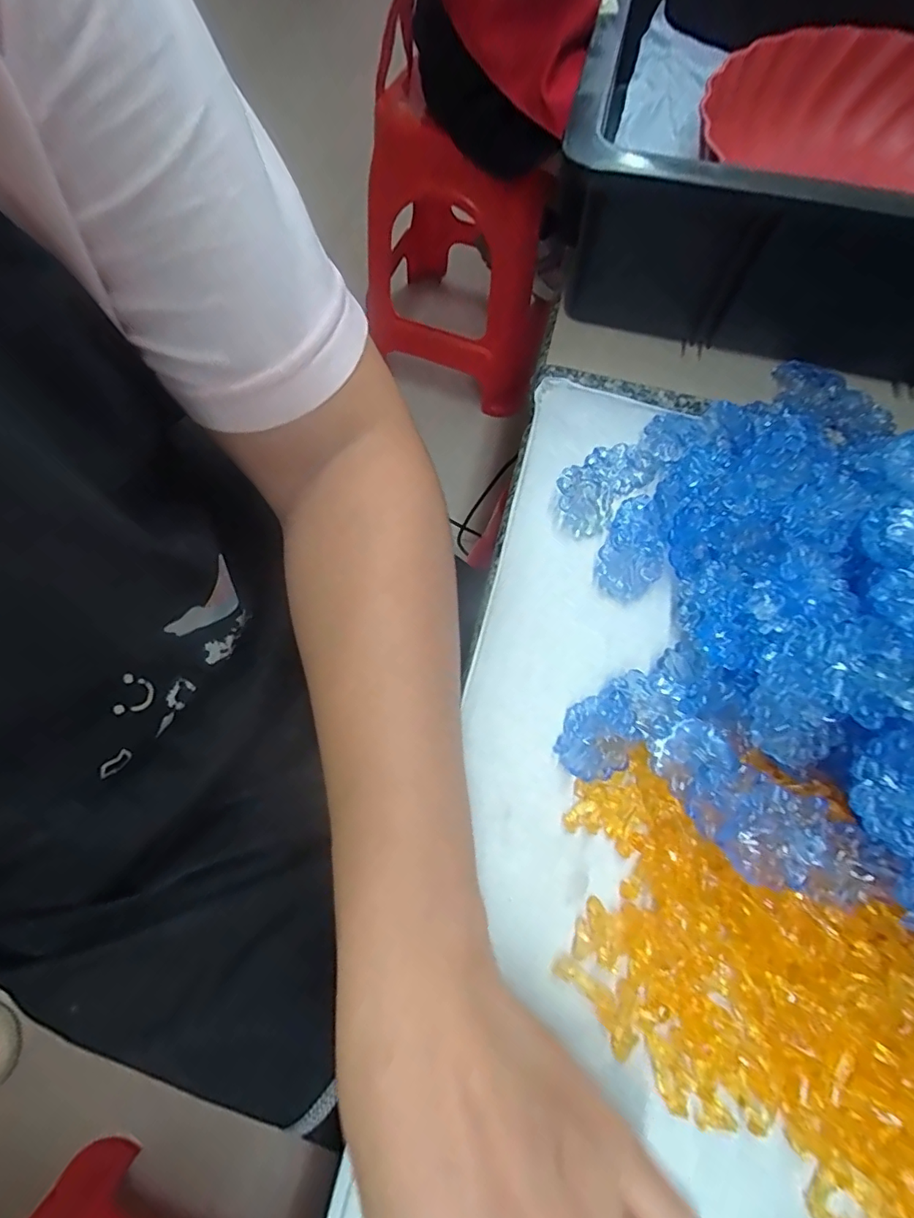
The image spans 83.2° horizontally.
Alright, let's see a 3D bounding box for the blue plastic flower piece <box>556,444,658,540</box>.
[{"bbox_3d":[0.076,-0.068,0.271,0.060,0.010,0.033,-41,75,-17],"label":"blue plastic flower piece"}]

